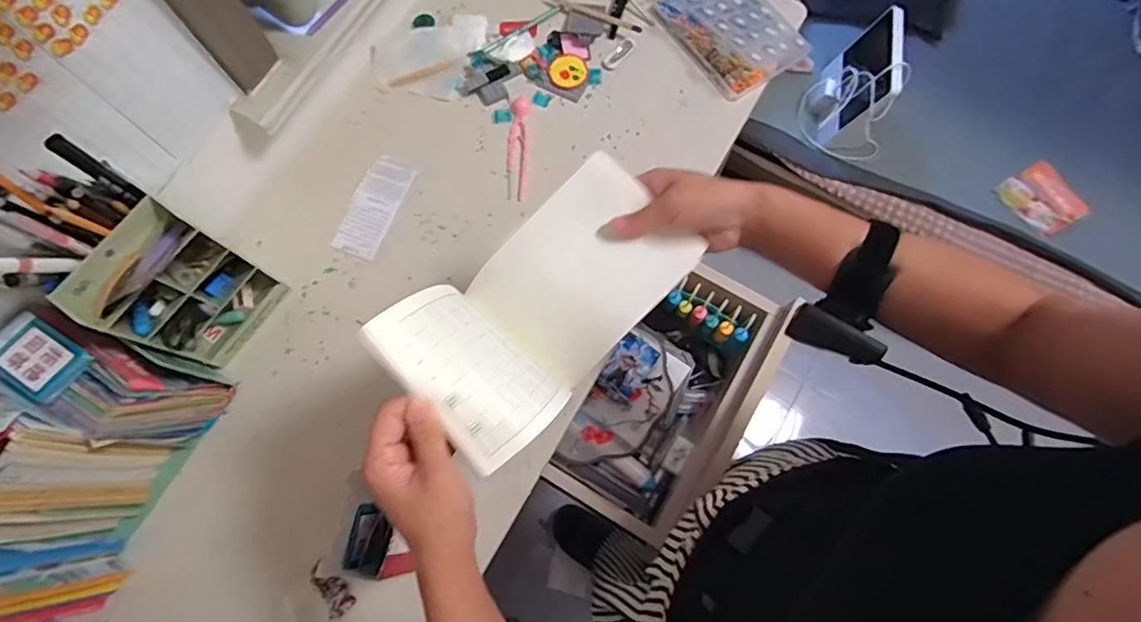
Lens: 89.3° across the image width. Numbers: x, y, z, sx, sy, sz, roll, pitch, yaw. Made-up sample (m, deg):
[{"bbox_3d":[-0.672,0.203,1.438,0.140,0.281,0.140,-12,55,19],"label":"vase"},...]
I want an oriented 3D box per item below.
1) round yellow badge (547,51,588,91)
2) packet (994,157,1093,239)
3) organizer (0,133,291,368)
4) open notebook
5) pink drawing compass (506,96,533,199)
[{"bbox_3d":[-0.003,-0.323,0.777,0.052,0.005,0.053,0,74,2],"label":"round yellow badge"},{"bbox_3d":[0.946,-0.223,1.156,0.156,0.024,0.137,-30,75,-6],"label":"packet"},{"bbox_3d":[-0.419,-0.045,0.571,0.110,0.271,0.119,32,78,10],"label":"organizer"},{"bbox_3d":[-0.028,0.006,0.452,0.118,0.132,0.239,41,51,12],"label":"open notebook"},{"bbox_3d":[-0.069,-0.213,0.749,0.027,0.005,0.146,2,74,2],"label":"pink drawing compass"}]

